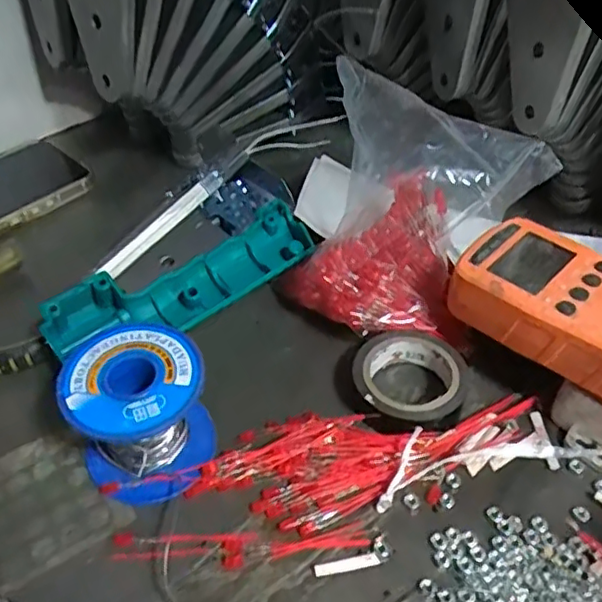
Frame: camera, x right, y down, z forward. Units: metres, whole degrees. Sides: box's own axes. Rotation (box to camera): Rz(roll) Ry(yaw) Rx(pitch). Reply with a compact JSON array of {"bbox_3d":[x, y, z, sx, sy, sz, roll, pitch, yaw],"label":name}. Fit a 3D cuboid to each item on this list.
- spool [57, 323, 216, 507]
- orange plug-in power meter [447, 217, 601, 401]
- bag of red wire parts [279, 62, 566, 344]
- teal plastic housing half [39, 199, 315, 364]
[{"bbox_3d":[-0.076,0.054,0.294,0.062,0.062,0.058,1,45,-1],"label":"spool"},{"bbox_3d":[0.145,0.006,0.311,0.125,0.030,0.065,34,54,28],"label":"orange plug-in power meter"},{"bbox_3d":[0.064,-0.052,0.353,0.114,0.109,0.111,25,50,22],"label":"bag of red wire parts"},{"bbox_3d":[-0.065,-0.007,0.365,0.167,0.035,0.051,-26,51,-23],"label":"teal plastic housing half"}]

